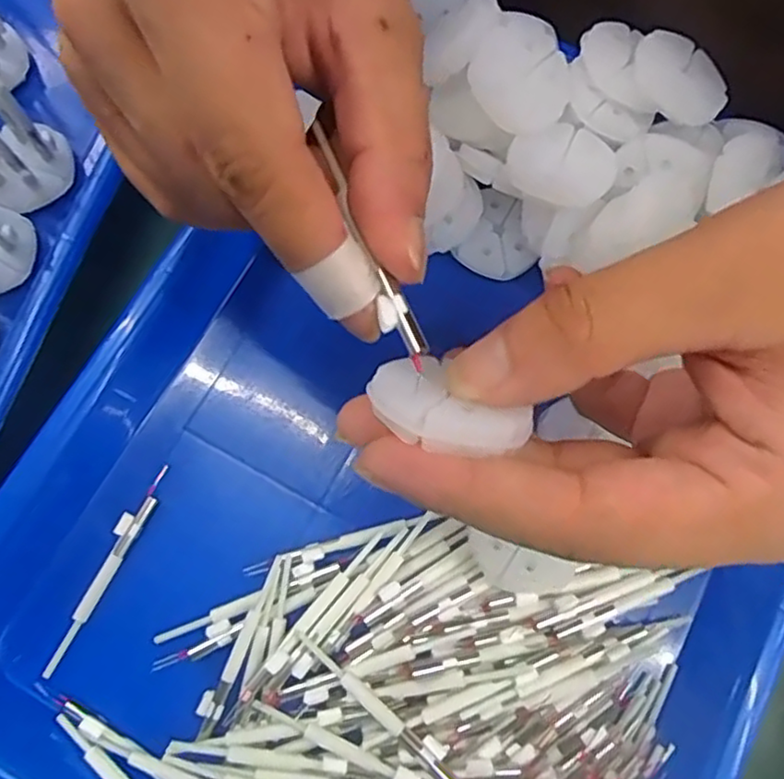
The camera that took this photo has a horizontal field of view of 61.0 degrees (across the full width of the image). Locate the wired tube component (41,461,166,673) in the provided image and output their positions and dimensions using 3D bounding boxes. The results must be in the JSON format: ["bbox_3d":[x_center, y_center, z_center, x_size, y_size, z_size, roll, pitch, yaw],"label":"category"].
[{"bbox_3d":[-0.102,0.063,0.238,0.008,0.005,0.078,26,76,6],"label":"wired tube component"}]

